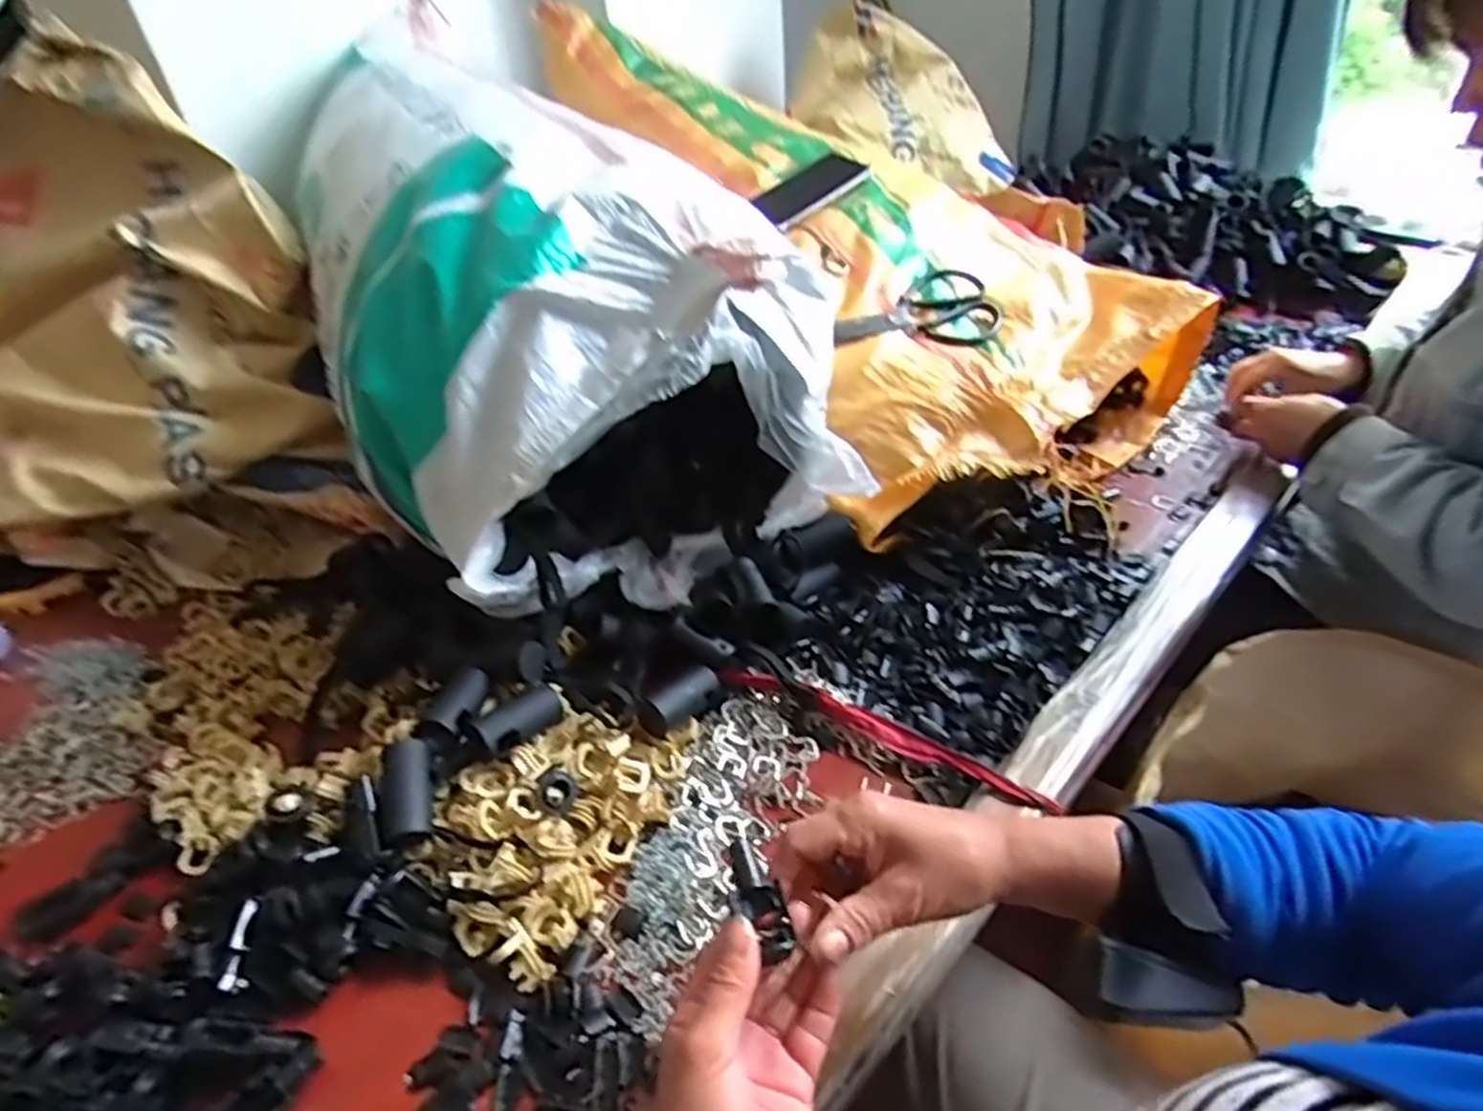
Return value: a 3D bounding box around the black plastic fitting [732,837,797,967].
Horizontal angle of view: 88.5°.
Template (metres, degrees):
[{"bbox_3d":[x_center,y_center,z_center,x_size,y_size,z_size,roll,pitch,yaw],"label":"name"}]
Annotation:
[{"bbox_3d":[0.007,0.156,0.349,0.020,0.016,0.051,-21,59,-19],"label":"black plastic fitting"}]

